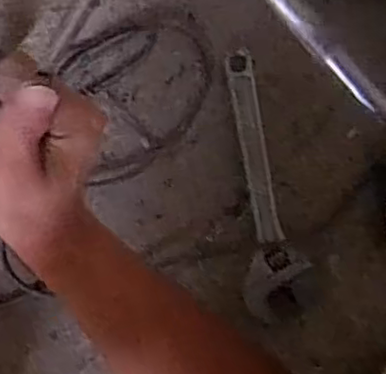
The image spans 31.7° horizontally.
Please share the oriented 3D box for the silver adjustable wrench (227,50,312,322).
[{"bbox_3d":[0.071,-0.002,0.725,0.061,0.015,0.279,-10,89,3],"label":"silver adjustable wrench"}]

